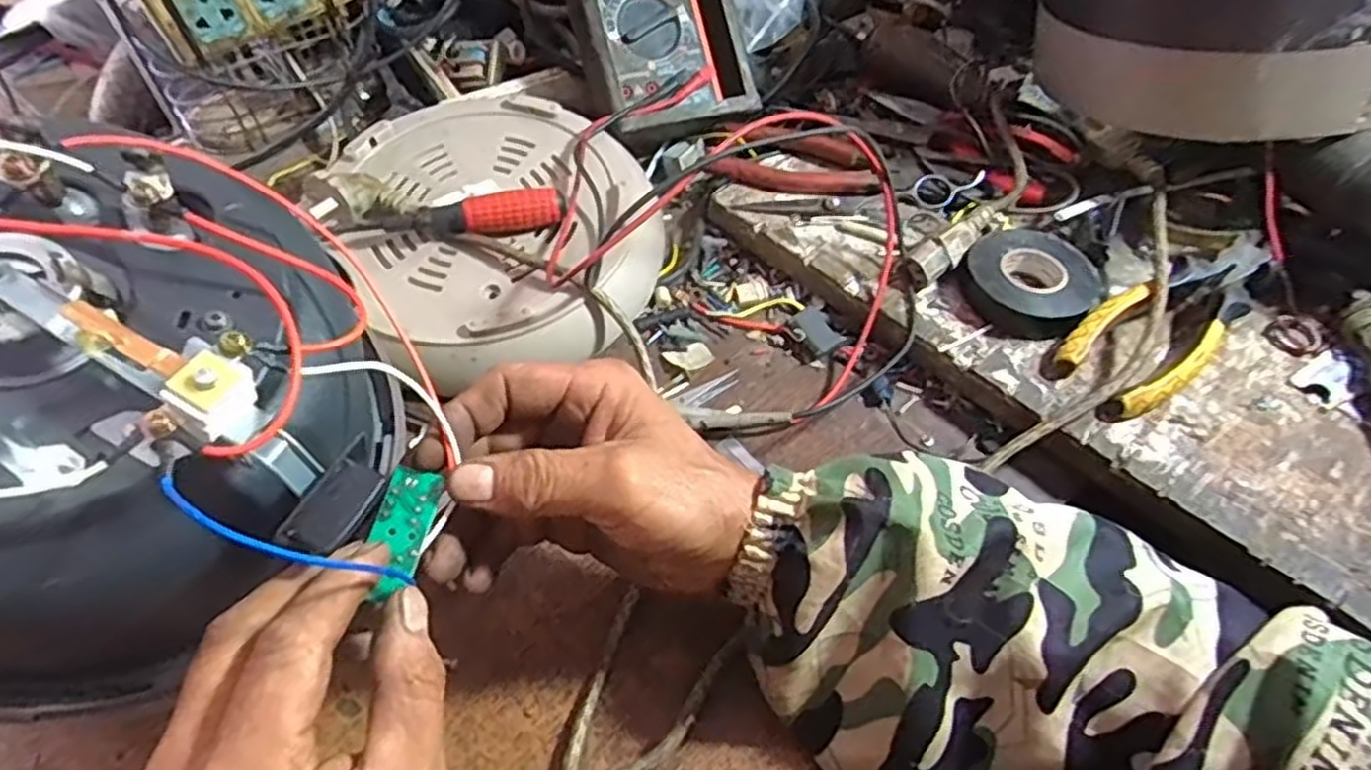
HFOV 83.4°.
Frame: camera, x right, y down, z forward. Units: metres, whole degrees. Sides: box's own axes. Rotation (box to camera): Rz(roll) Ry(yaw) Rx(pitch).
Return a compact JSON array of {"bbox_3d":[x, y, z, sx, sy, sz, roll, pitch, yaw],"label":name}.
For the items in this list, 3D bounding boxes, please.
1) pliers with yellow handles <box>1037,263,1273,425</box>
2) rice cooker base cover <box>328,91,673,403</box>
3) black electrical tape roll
[{"bbox_3d":[0.267,-0.033,0.433,0.139,0.028,0.060,-34,60,-23],"label":"pliers with yellow handles"},{"bbox_3d":[-0.116,-0.100,0.485,0.201,0.055,0.207,-20,56,-14],"label":"rice cooker base cover"},{"bbox_3d":[0.205,-0.063,0.459,0.073,0.026,0.070,0,53,0],"label":"black electrical tape roll"}]

